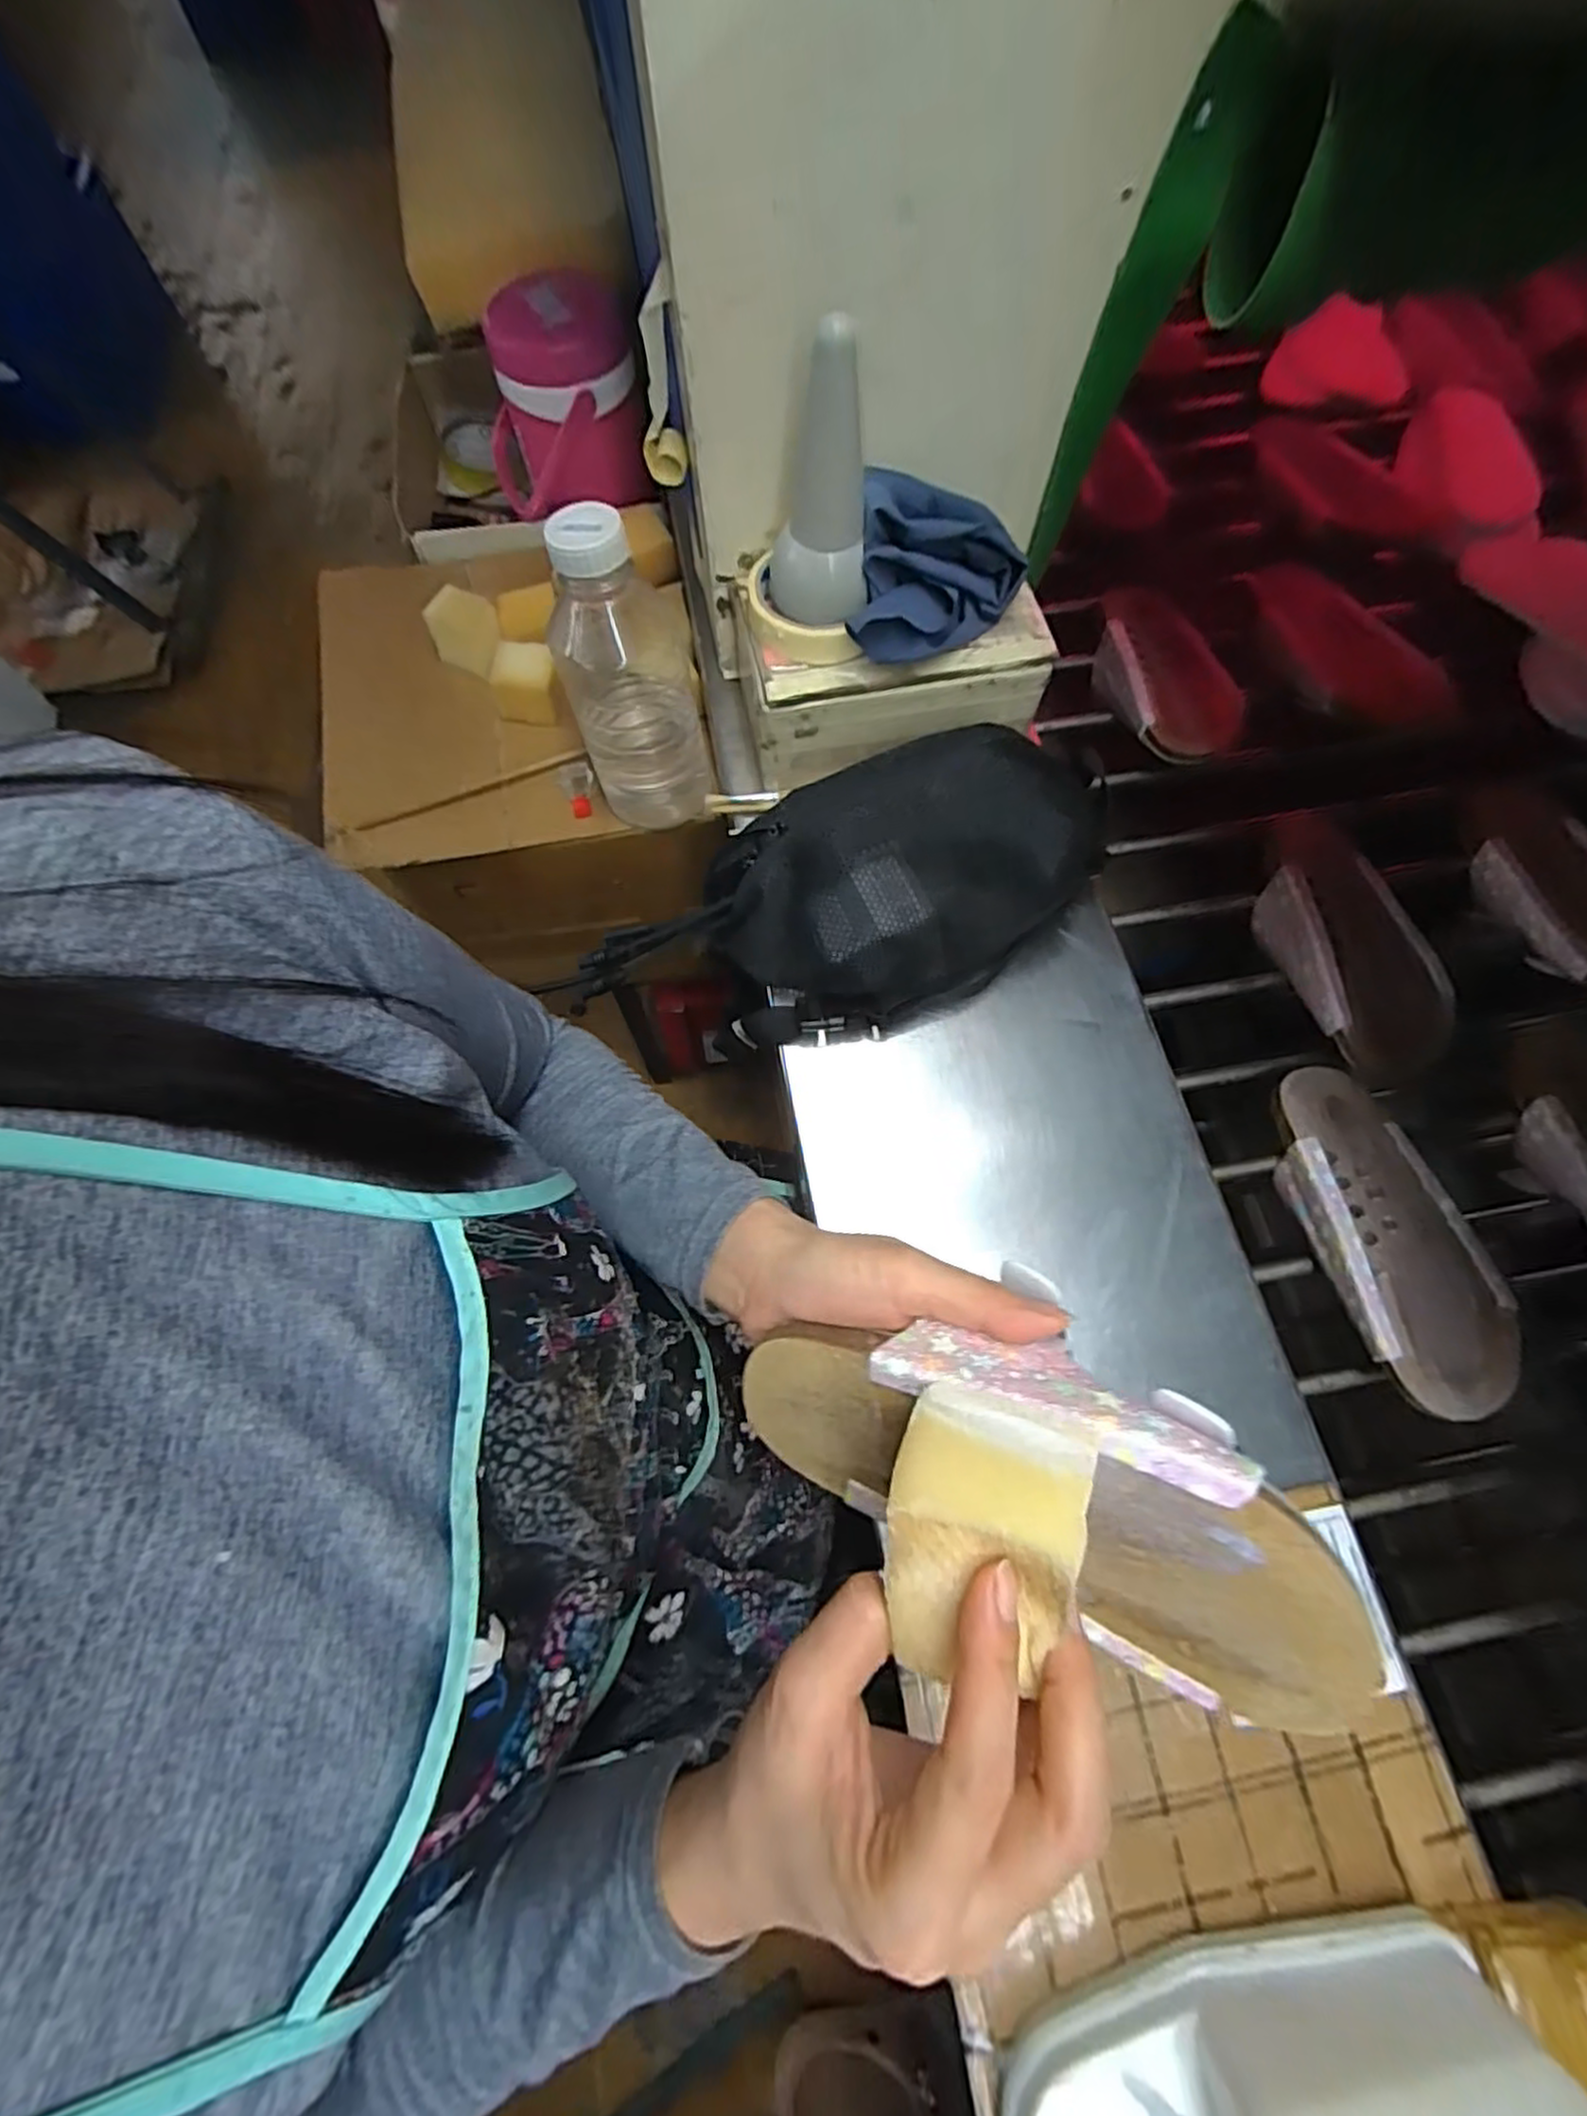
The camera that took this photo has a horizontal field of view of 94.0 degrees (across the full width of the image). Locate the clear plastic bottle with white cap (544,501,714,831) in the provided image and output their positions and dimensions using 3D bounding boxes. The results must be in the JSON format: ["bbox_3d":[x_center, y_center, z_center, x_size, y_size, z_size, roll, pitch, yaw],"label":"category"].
[{"bbox_3d":[-0.116,-0.270,0.533,0.089,0.216,0.078,-10,69,-4],"label":"clear plastic bottle with white cap"}]

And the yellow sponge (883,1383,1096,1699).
[{"bbox_3d":[0.051,0.135,0.212,0.054,0.053,0.072,22,70,6],"label":"yellow sponge"}]

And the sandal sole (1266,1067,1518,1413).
[{"bbox_3d":[0.353,0.099,0.442,0.084,0.038,0.197,-5,69,-4],"label":"sandal sole"}]

